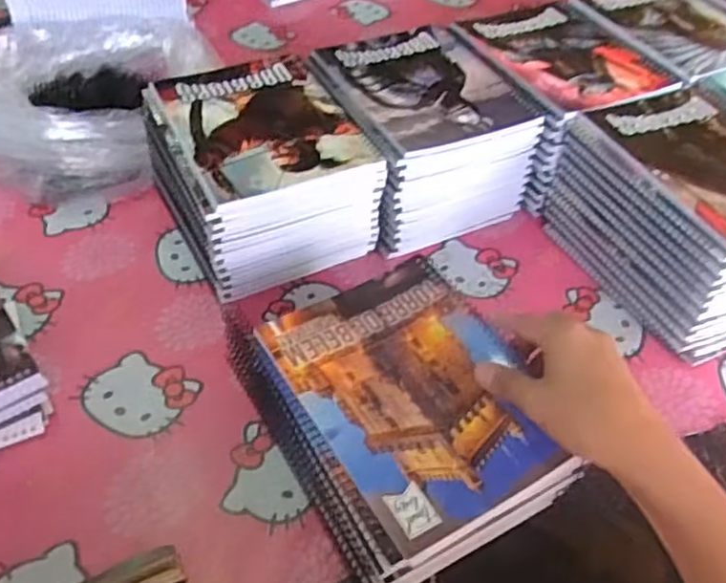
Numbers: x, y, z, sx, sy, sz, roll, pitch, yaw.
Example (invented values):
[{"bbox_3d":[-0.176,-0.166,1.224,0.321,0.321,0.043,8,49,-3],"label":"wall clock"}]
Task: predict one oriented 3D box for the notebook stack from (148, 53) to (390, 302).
[{"bbox_3d":[-0.093,-0.108,0.655,0.163,0.121,0.196,-18,49,-19],"label":"notebook stack"}]

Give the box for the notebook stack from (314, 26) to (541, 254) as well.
[{"bbox_3d":[0.056,-0.157,0.713,0.163,0.120,0.195,-17,48,-18],"label":"notebook stack"}]

